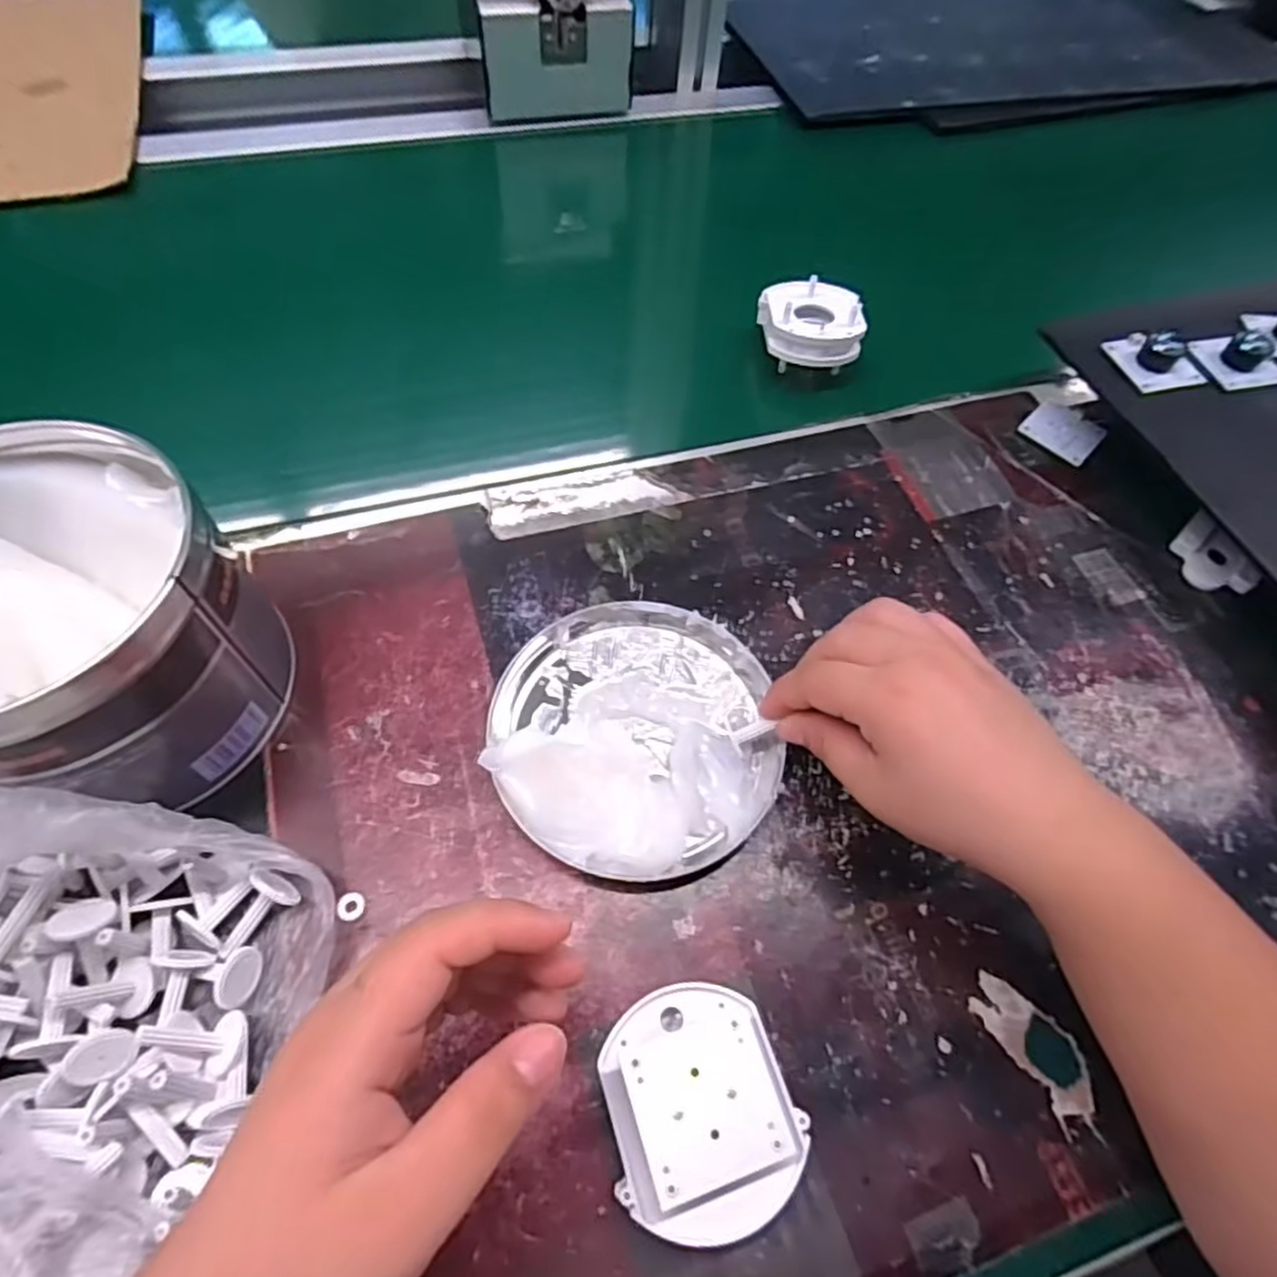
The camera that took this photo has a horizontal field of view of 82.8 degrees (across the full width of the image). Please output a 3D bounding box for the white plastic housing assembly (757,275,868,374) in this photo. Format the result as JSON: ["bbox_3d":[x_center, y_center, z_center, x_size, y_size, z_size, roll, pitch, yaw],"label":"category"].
[{"bbox_3d":[0.107,-0.196,0.461,0.060,0.038,0.064,4,59,-1],"label":"white plastic housing assembly"}]

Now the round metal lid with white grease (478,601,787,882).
[{"bbox_3d":[-0.001,0.037,0.319,0.125,0.028,0.128,2,59,-3],"label":"round metal lid with white grease"}]

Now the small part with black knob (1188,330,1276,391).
[{"bbox_3d":[0.356,-0.167,0.424,0.045,0.014,0.041,-8,61,-8],"label":"small part with black knob"}]

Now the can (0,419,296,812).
[{"bbox_3d":[-0.219,-0.005,0.288,0.127,0.100,0.124,6,59,0],"label":"can"}]

